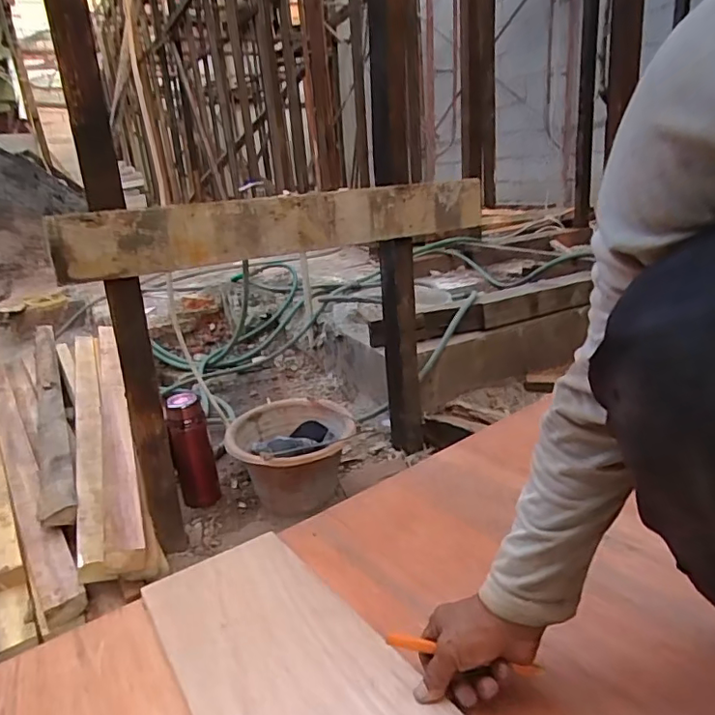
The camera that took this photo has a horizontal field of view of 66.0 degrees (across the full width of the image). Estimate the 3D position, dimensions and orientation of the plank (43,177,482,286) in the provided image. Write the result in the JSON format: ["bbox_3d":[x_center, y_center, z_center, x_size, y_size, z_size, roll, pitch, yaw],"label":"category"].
[{"bbox_3d":[-0.084,-0.234,0.966,0.806,0.102,0.044,-14,29,-28],"label":"plank"}]

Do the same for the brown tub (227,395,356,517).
[{"bbox_3d":[-0.126,0.205,1.103,0.231,0.166,0.233,-4,19,1],"label":"brown tub"}]

